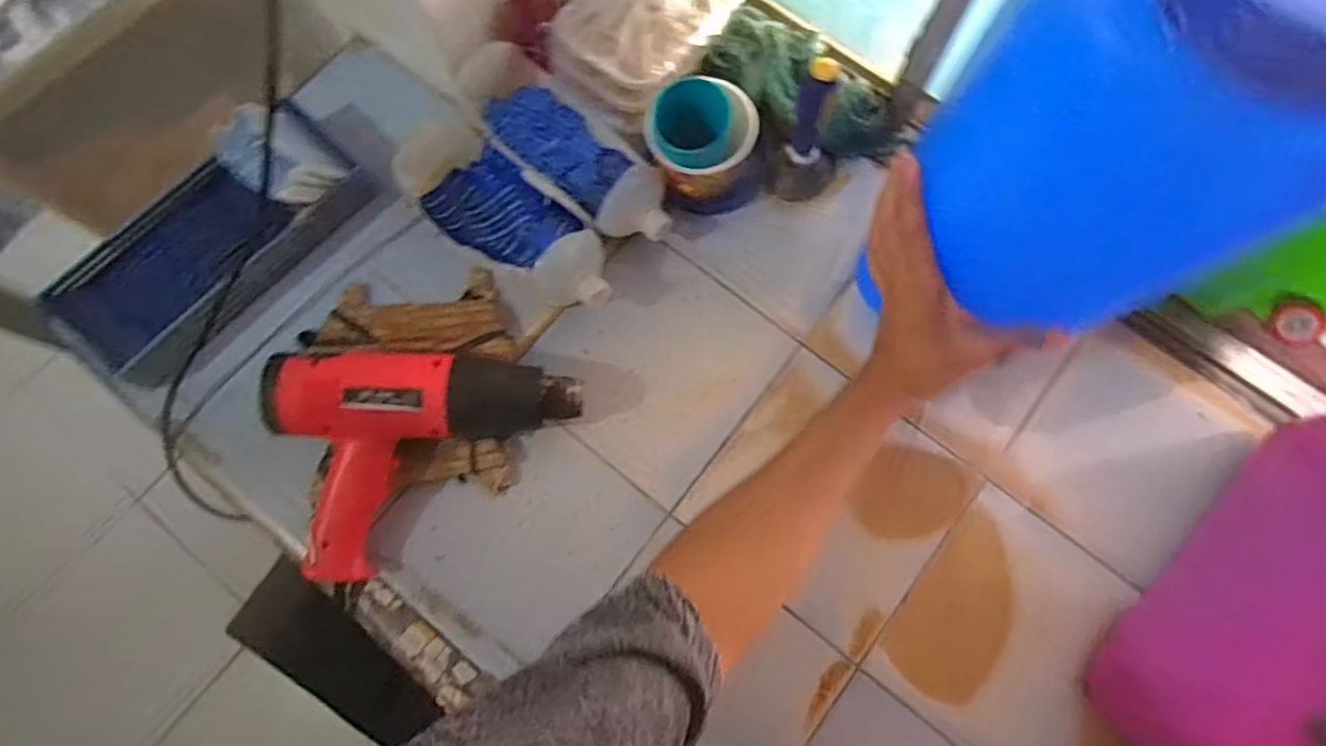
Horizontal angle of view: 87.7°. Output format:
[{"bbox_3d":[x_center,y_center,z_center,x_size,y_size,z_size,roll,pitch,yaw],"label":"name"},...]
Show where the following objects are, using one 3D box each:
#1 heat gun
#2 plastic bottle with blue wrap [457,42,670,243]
[{"bbox_3d":[-0.193,0.076,0.578,0.240,0.105,0.175,-2,76,0],"label":"heat gun"},{"bbox_3d":[-0.091,-0.219,0.668,0.084,0.061,0.259,-44,79,-10],"label":"plastic bottle with blue wrap"}]

